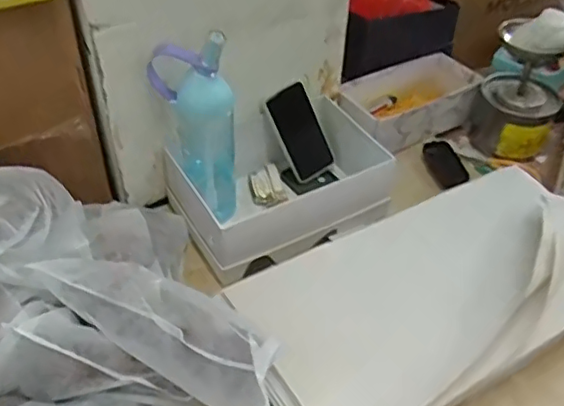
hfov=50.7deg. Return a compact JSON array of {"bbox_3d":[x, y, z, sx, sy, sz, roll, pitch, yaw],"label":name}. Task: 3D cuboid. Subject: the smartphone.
[{"bbox_3d":[0.031,-0.118,0.986,0.077,0.160,0.013,-30,22,-13],"label":"smartphone"}]

